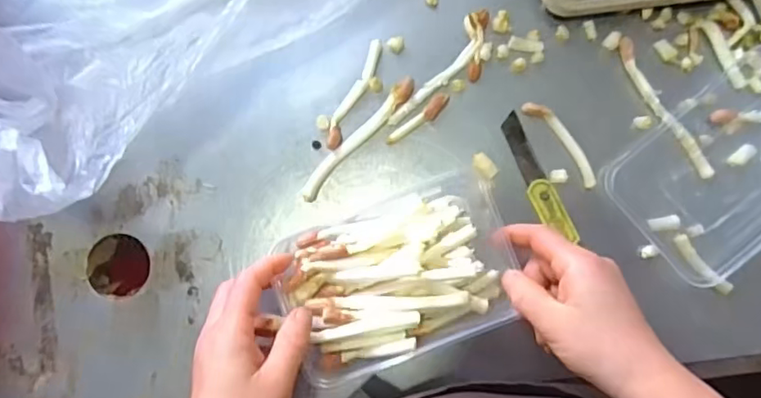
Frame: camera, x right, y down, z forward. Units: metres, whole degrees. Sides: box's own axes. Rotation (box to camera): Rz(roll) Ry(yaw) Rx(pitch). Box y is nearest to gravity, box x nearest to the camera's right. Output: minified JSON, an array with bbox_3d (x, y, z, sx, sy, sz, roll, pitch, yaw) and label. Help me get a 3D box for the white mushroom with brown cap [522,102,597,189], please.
[{"bbox_3d":[0.139,-0.043,0.434,0.017,0.011,0.079,-40,84,-1],"label":"white mushroom with brown cap"}]

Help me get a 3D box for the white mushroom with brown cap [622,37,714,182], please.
[{"bbox_3d":[0.214,-0.069,0.428,0.013,0.005,0.120,-30,84,0],"label":"white mushroom with brown cap"}]

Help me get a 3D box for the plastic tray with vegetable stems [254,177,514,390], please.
[{"bbox_3d":[0.012,0.057,0.409,0.168,0.054,0.110,-22,86,3],"label":"plastic tray with vegetable stems"}]

